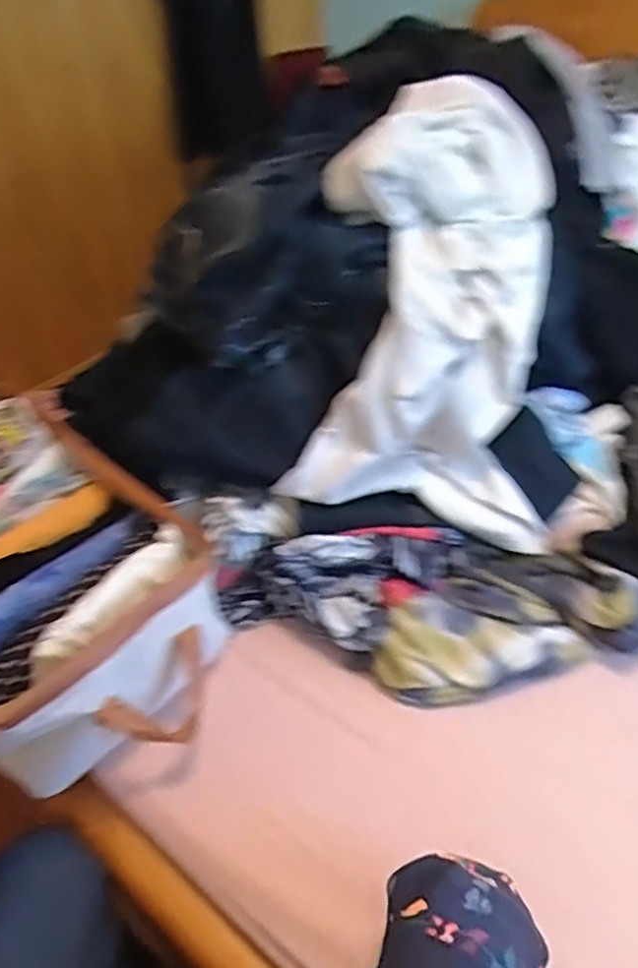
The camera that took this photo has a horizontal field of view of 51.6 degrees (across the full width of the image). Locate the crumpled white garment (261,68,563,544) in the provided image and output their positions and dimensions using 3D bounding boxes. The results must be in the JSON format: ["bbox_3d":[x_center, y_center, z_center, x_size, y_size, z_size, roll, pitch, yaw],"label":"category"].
[{"bbox_3d":[0.154,-0.209,0.843,0.307,0.420,0.397,6,42,10],"label":"crumpled white garment"}]

